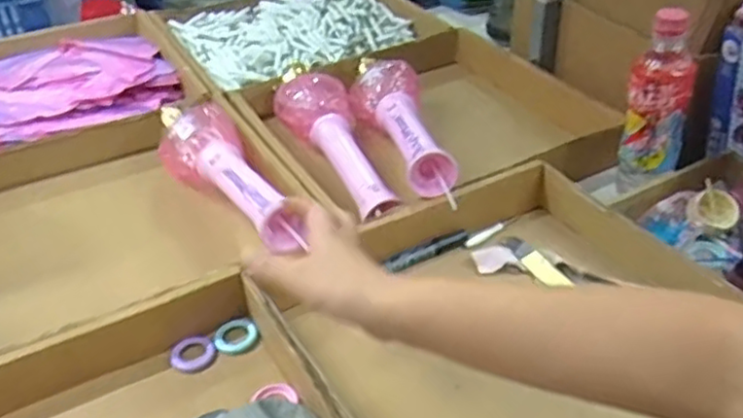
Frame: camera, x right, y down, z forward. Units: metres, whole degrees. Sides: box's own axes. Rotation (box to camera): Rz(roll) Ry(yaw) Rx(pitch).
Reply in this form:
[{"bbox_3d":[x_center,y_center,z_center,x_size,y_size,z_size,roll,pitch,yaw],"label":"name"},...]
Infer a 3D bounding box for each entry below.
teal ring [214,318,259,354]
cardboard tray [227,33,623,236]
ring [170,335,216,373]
[{"bbox_3d":[-0.121,0.112,0.614,0.038,0.007,0.040,-1,36,1],"label":"teal ring"},{"bbox_3d":[0.047,-0.084,0.902,0.374,0.157,0.399,-20,41,-24],"label":"cardboard tray"},{"bbox_3d":[-0.156,0.126,0.597,0.039,0.004,0.032,-14,58,-7],"label":"ring"}]

